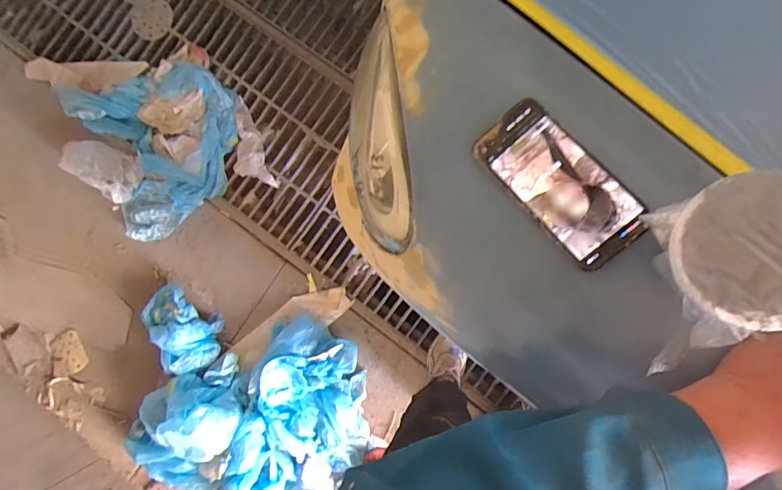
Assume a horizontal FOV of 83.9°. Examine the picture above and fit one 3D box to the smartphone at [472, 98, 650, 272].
[{"bbox_3d":[0.152,-0.058,0.398,0.072,0.004,0.160,-41,74,8],"label":"smartphone"}]

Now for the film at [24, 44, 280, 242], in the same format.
[{"bbox_3d":[-0.787,-0.404,1.397,0.608,0.161,0.689,-25,85,5],"label":"film"}]

